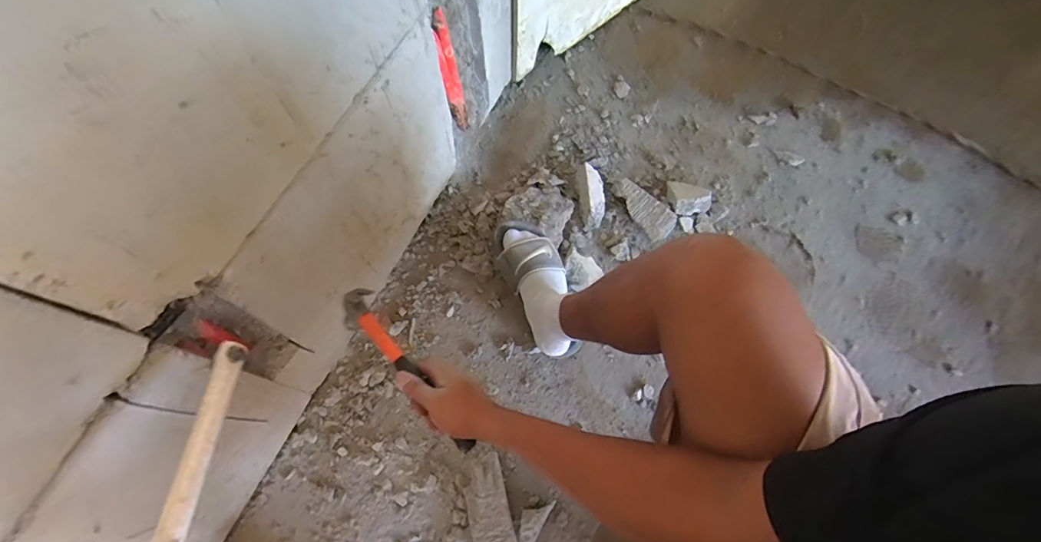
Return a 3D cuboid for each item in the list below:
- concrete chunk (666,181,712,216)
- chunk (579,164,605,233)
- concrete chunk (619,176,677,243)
[{"bbox_3d":[0.335,-0.143,0.904,0.088,0.035,0.073,21,68,8],"label":"concrete chunk"},{"bbox_3d":[0.144,-0.154,0.910,0.048,0.032,0.138,-1,66,-1],"label":"chunk"},{"bbox_3d":[0.243,-0.124,0.894,0.067,0.029,0.137,-37,72,-15],"label":"concrete chunk"}]

